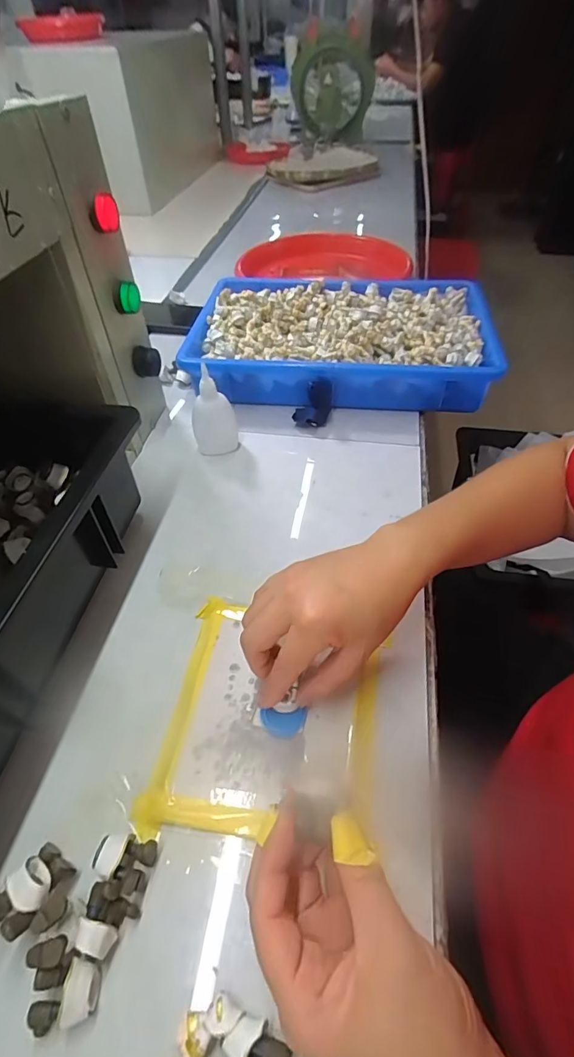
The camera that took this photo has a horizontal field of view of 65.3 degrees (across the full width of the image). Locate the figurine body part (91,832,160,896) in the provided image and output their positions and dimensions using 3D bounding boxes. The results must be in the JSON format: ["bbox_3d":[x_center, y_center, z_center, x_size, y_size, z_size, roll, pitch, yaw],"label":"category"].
[{"bbox_3d":[-0.090,0.182,0.249,0.028,0.016,0.024,17,51,16],"label":"figurine body part"}]

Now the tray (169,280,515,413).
[{"bbox_3d":[0.064,-0.241,0.581,0.353,0.068,0.225,6,49,7],"label":"tray"}]

